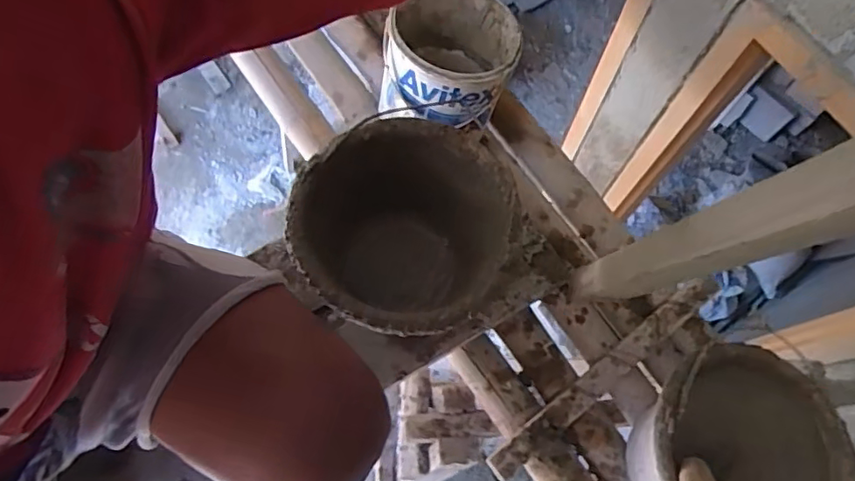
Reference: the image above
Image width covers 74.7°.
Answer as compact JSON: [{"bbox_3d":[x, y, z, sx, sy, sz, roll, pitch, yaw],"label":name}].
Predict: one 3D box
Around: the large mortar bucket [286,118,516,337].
[{"bbox_3d":[-0.029,0.003,0.686,0.244,0.205,0.253,0,69,1],"label":"large mortar bucket"}]

